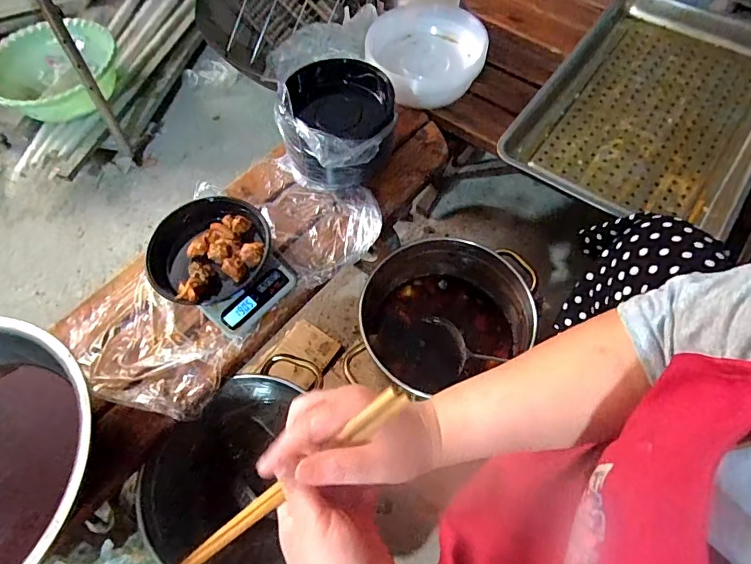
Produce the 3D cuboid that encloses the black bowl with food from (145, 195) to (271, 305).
[{"bbox_3d":[-0.278,-0.055,0.751,0.169,0.074,0.200,38,71,20],"label":"black bowl with food"}]

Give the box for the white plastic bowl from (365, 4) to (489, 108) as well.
[{"bbox_3d":[0.104,-0.492,0.969,0.251,0.072,0.243,-1,63,3],"label":"white plastic bowl"}]

